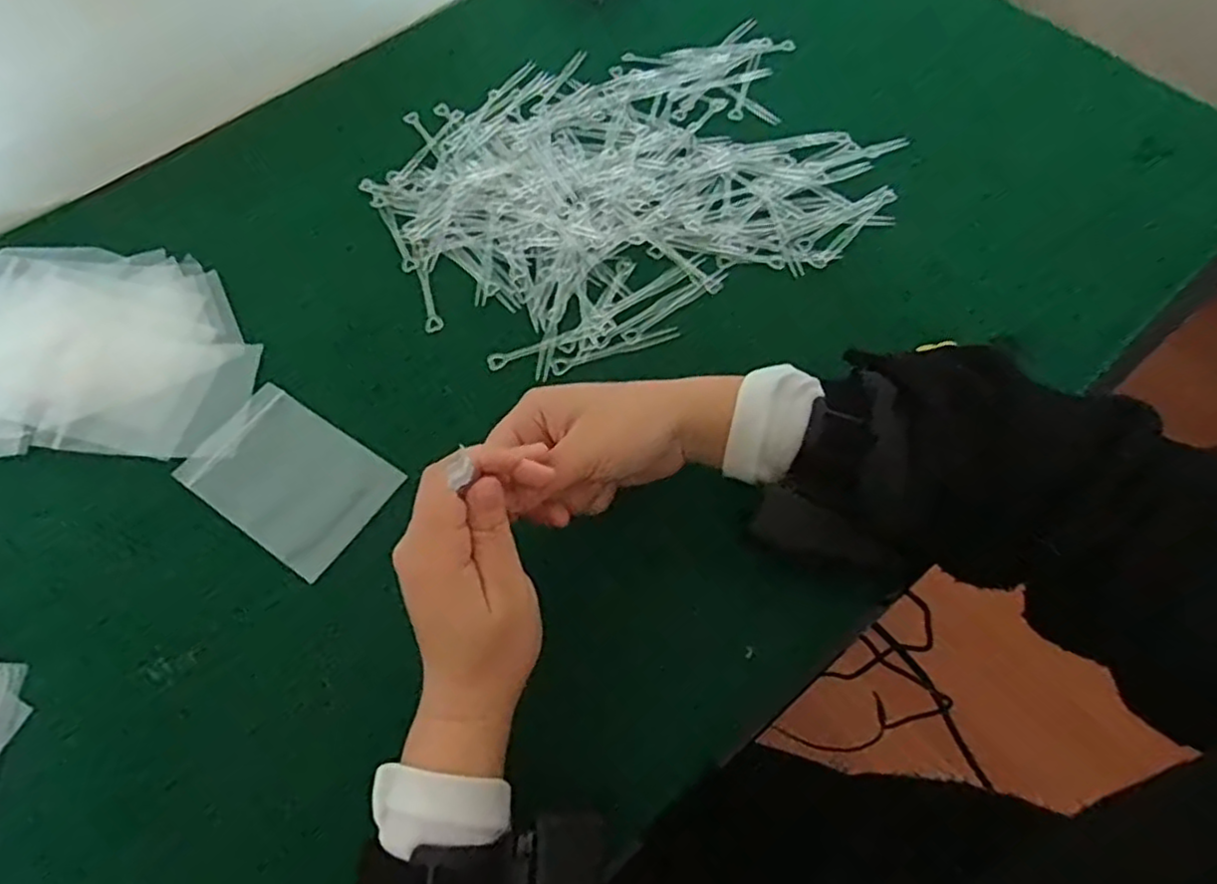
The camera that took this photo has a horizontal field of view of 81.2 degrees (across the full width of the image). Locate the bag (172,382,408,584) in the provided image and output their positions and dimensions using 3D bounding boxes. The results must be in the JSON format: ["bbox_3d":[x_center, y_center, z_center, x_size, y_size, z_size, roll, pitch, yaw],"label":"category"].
[{"bbox_3d":[-0.195,0.020,0.435,0.123,0.004,0.081,31,69,17],"label":"bag"}]

